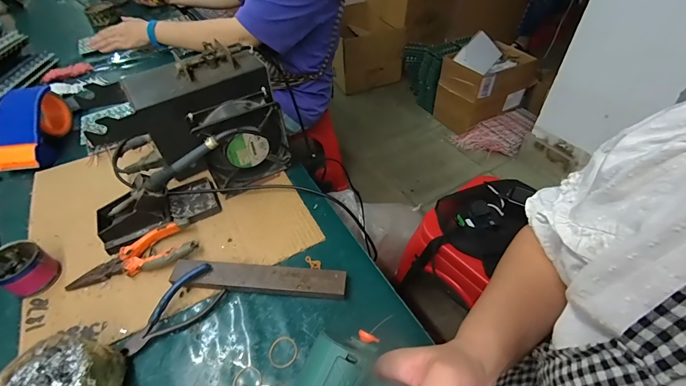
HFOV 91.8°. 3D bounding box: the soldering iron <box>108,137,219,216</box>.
[{"bbox_3d":[-0.233,-0.017,0.433,0.173,0.021,0.020,-33,47,7],"label":"soldering iron"}]

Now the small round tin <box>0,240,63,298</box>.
[{"bbox_3d":[-0.388,0.095,0.406,0.055,0.053,0.055,18,49,20],"label":"small round tin"}]

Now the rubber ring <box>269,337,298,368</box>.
[{"bbox_3d":[-0.063,0.168,0.353,0.030,0.004,0.030,-2,45,2],"label":"rubber ring"}]

